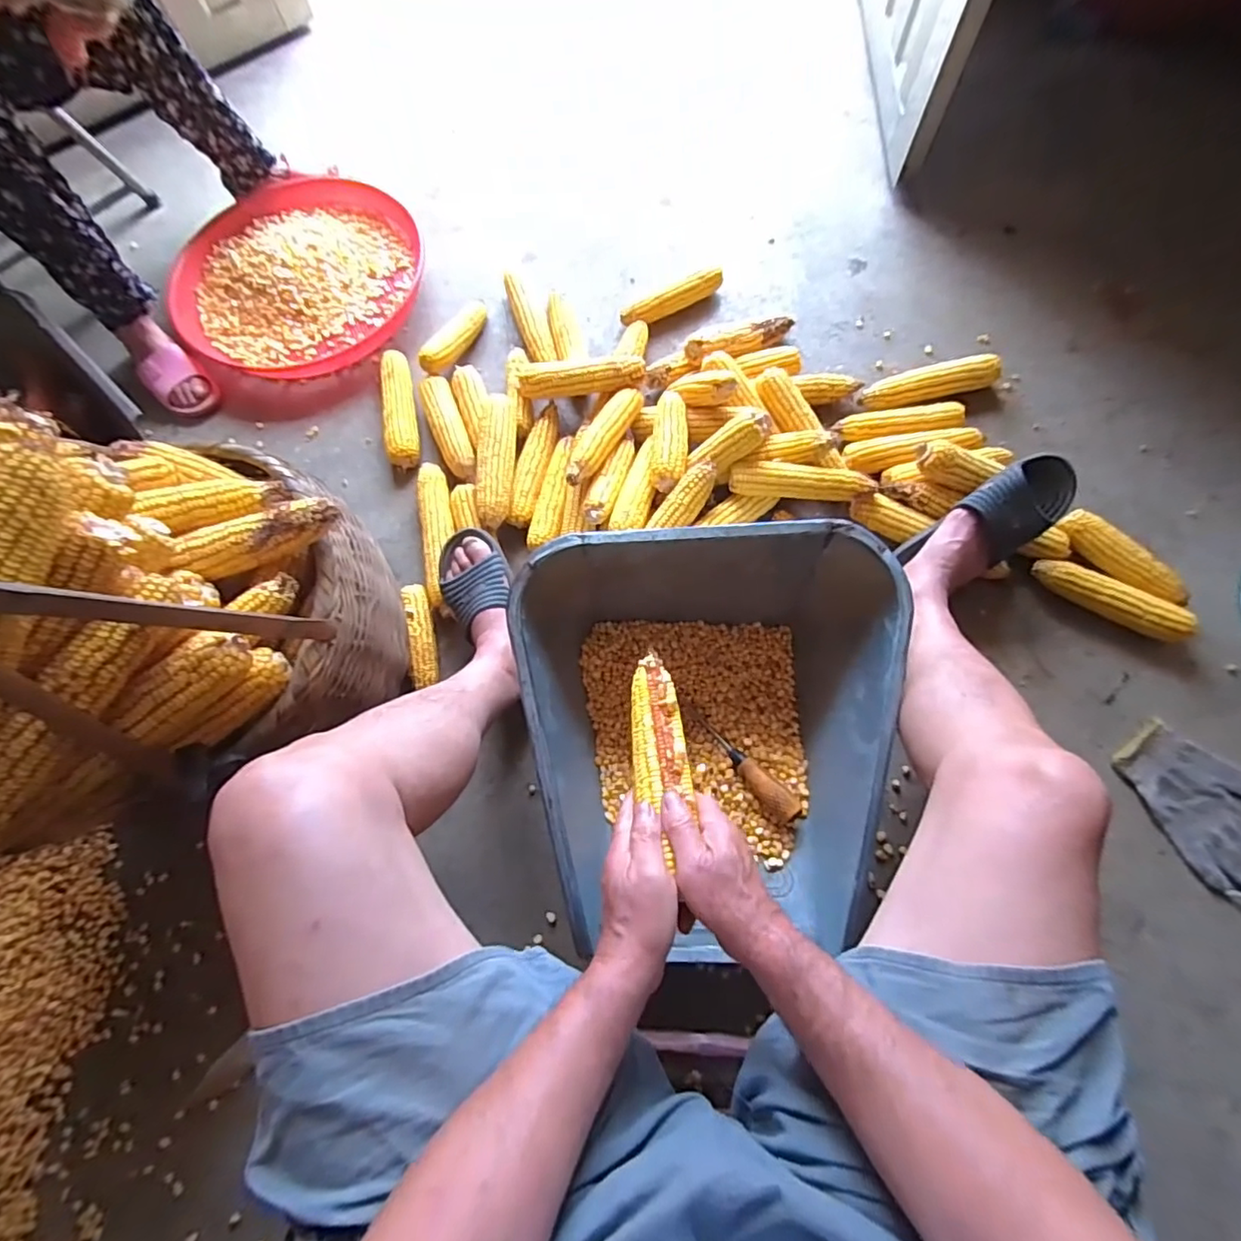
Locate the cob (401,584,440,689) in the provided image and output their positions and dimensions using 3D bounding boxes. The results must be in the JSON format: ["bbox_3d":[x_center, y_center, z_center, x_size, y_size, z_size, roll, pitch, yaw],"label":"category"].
[{"bbox_3d":[-0.300,0.023,0.880,0.035,0.040,0.168,-11,71,-1],"label":"cob"}]

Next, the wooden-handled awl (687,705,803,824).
[{"bbox_3d":[0.156,0.180,0.758,0.033,0.031,0.188,-36,59,-13],"label":"wooden-handled awl"}]

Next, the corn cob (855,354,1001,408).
[{"bbox_3d":[0.519,-0.397,0.989,0.235,0.057,0.058,-11,69,-4],"label":"corn cob"}]

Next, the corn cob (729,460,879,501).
[{"bbox_3d":[0.273,-0.208,0.869,0.220,0.045,0.050,5,71,4],"label":"corn cob"}]

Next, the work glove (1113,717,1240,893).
[{"bbox_3d":[0.793,0.239,0.790,0.154,0.020,0.214,-26,72,-7],"label":"work glove"}]

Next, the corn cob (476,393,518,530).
[{"bbox_3d":[-0.197,-0.259,0.933,0.062,0.046,0.248,-4,71,1],"label":"corn cob"}]

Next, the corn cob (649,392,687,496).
[{"bbox_3d":[0.075,-0.276,0.887,0.053,0.043,0.170,4,71,4],"label":"corn cob"}]

